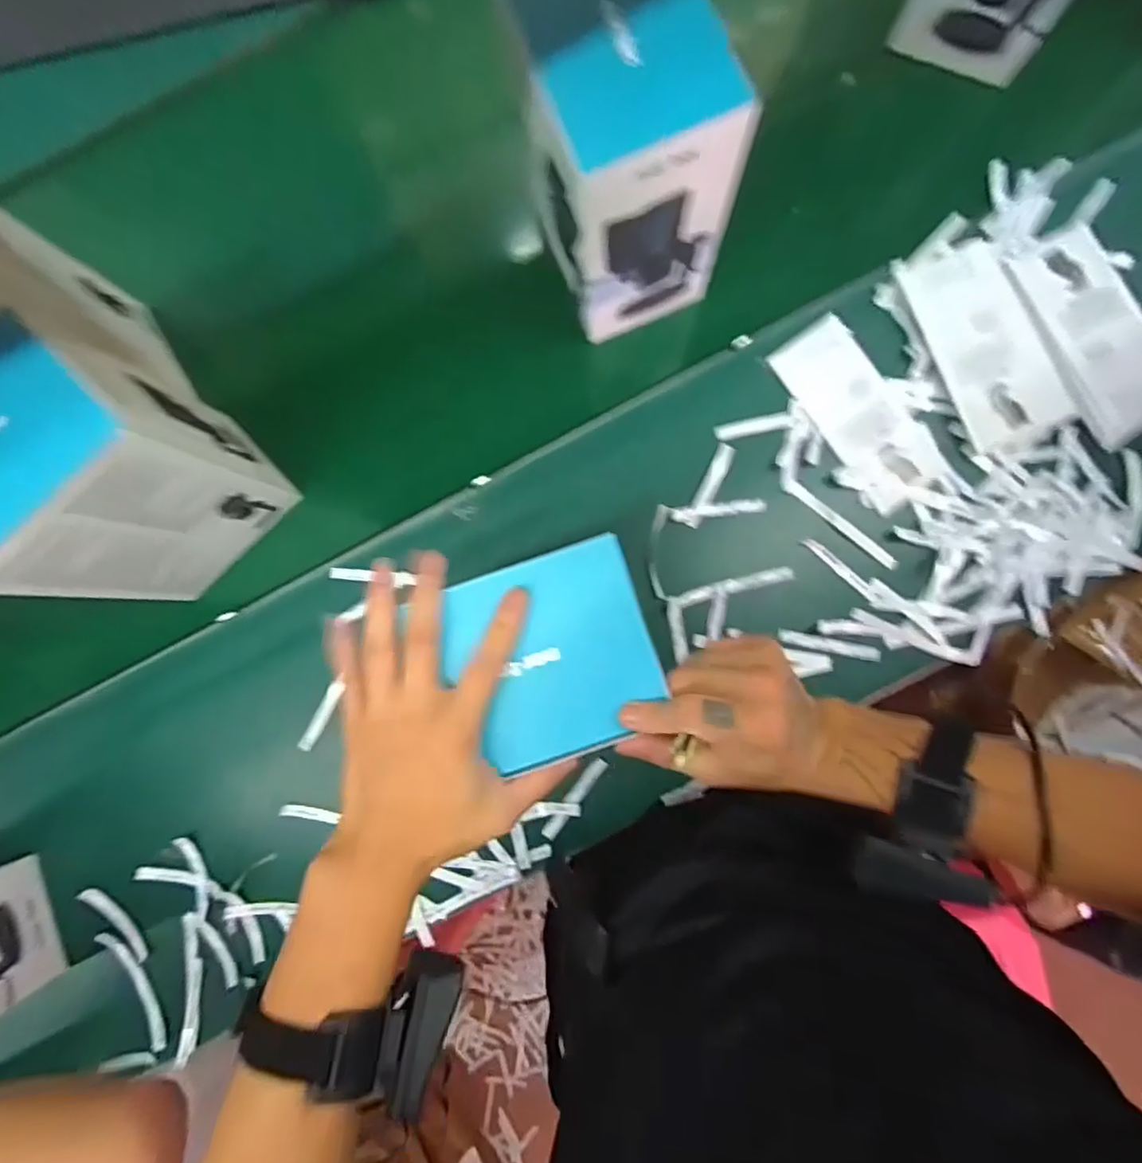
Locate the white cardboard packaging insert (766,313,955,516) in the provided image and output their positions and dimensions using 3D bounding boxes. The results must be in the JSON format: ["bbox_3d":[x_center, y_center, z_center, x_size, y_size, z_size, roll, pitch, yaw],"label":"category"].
[{"bbox_3d":[0.270,-0.153,0.580,0.080,0.020,0.188,-33,85,-6],"label":"white cardboard packaging insert"}]

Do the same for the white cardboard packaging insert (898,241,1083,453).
[{"bbox_3d":[0.377,-0.216,0.562,0.089,0.046,0.183,-25,84,-5],"label":"white cardboard packaging insert"}]

